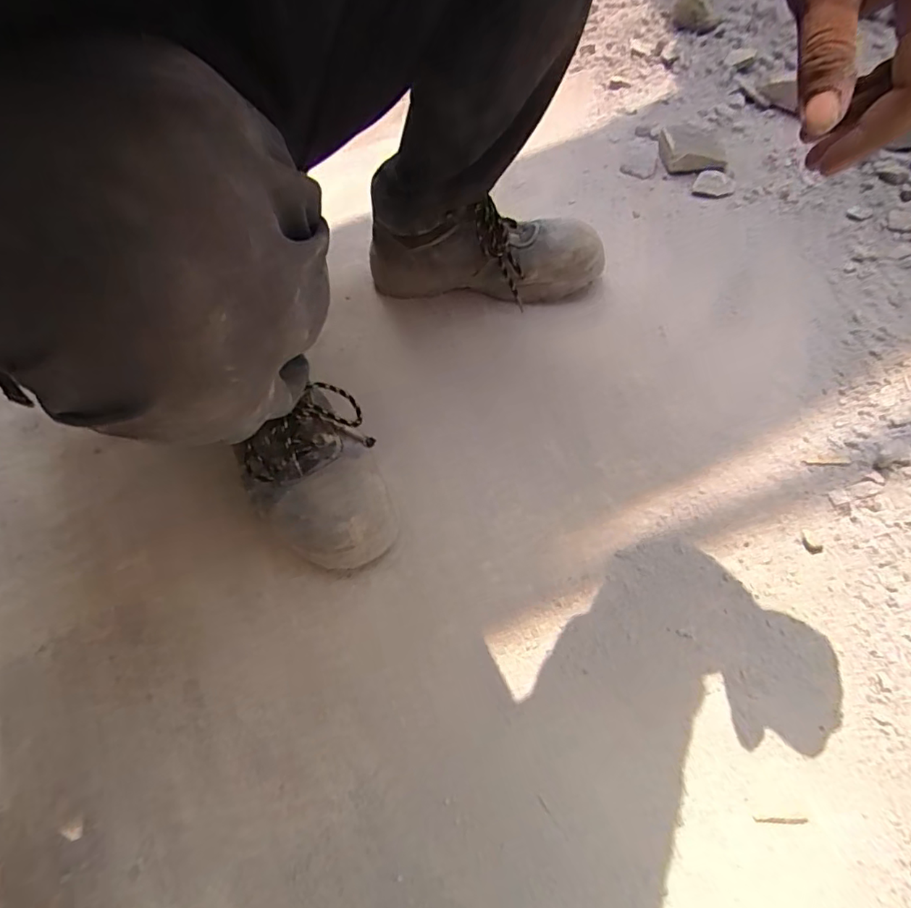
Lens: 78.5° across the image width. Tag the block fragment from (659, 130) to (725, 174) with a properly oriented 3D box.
[{"bbox_3d":[0.338,-0.438,0.802,0.072,0.025,0.108,1,56,6],"label":"block fragment"}]

